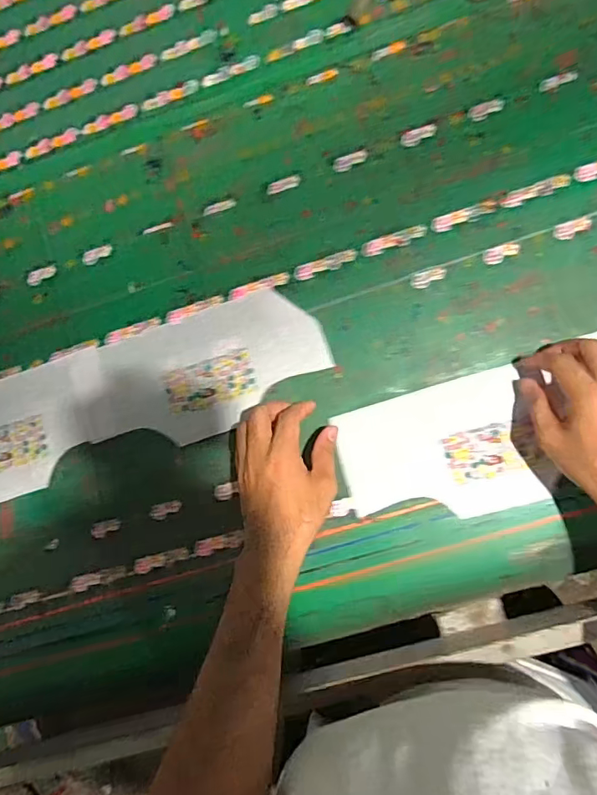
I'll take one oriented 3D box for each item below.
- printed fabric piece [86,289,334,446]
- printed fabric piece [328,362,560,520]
[{"bbox_3d":[-0.104,-0.025,0.530,0.267,0.010,0.128,-17,83,6],"label":"printed fabric piece"},{"bbox_3d":[0.143,0.060,0.497,0.190,0.009,0.135,-17,86,6],"label":"printed fabric piece"}]

